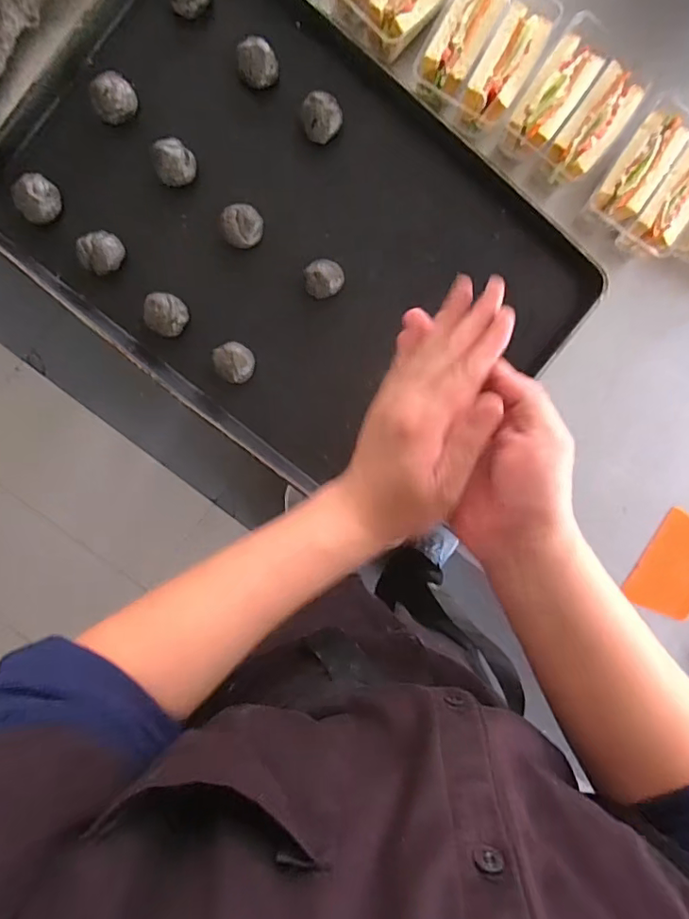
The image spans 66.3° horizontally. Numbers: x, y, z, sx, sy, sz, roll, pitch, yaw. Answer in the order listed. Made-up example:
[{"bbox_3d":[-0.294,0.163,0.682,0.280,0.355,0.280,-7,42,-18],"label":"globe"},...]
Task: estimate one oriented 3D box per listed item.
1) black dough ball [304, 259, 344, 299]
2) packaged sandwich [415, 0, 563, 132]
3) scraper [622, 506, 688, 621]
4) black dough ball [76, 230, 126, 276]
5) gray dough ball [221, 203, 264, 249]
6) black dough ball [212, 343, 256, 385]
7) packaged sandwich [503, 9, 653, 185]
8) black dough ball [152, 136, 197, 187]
[{"bbox_3d":[-0.022,-0.198,0.582,0.041,0.031,0.038,0,96,-4],"label":"black dough ball"},{"bbox_3d":[0.144,-0.423,0.548,0.114,0.050,0.134,30,93,-7],"label":"packaged sandwich"},{"bbox_3d":[0.415,0.136,0.654,0.096,0.008,0.124,29,93,-6],"label":"scraper"},{"bbox_3d":[-0.261,-0.223,0.567,0.045,0.024,0.044,0,96,-4],"label":"black dough ball"},{"bbox_3d":[-0.110,-0.253,0.574,0.043,0.022,0.043,0,96,-4],"label":"gray dough ball"},{"bbox_3d":[-0.121,-0.108,0.585,0.045,0.028,0.042,0,96,-4],"label":"black dough ball"},{"bbox_3d":[0.246,-0.377,0.557,0.108,0.056,0.147,33,93,-7],"label":"packaged sandwich"},{"bbox_3d":[-0.180,-0.316,0.562,0.042,0.028,0.048,-29,97,-1],"label":"black dough ball"}]

